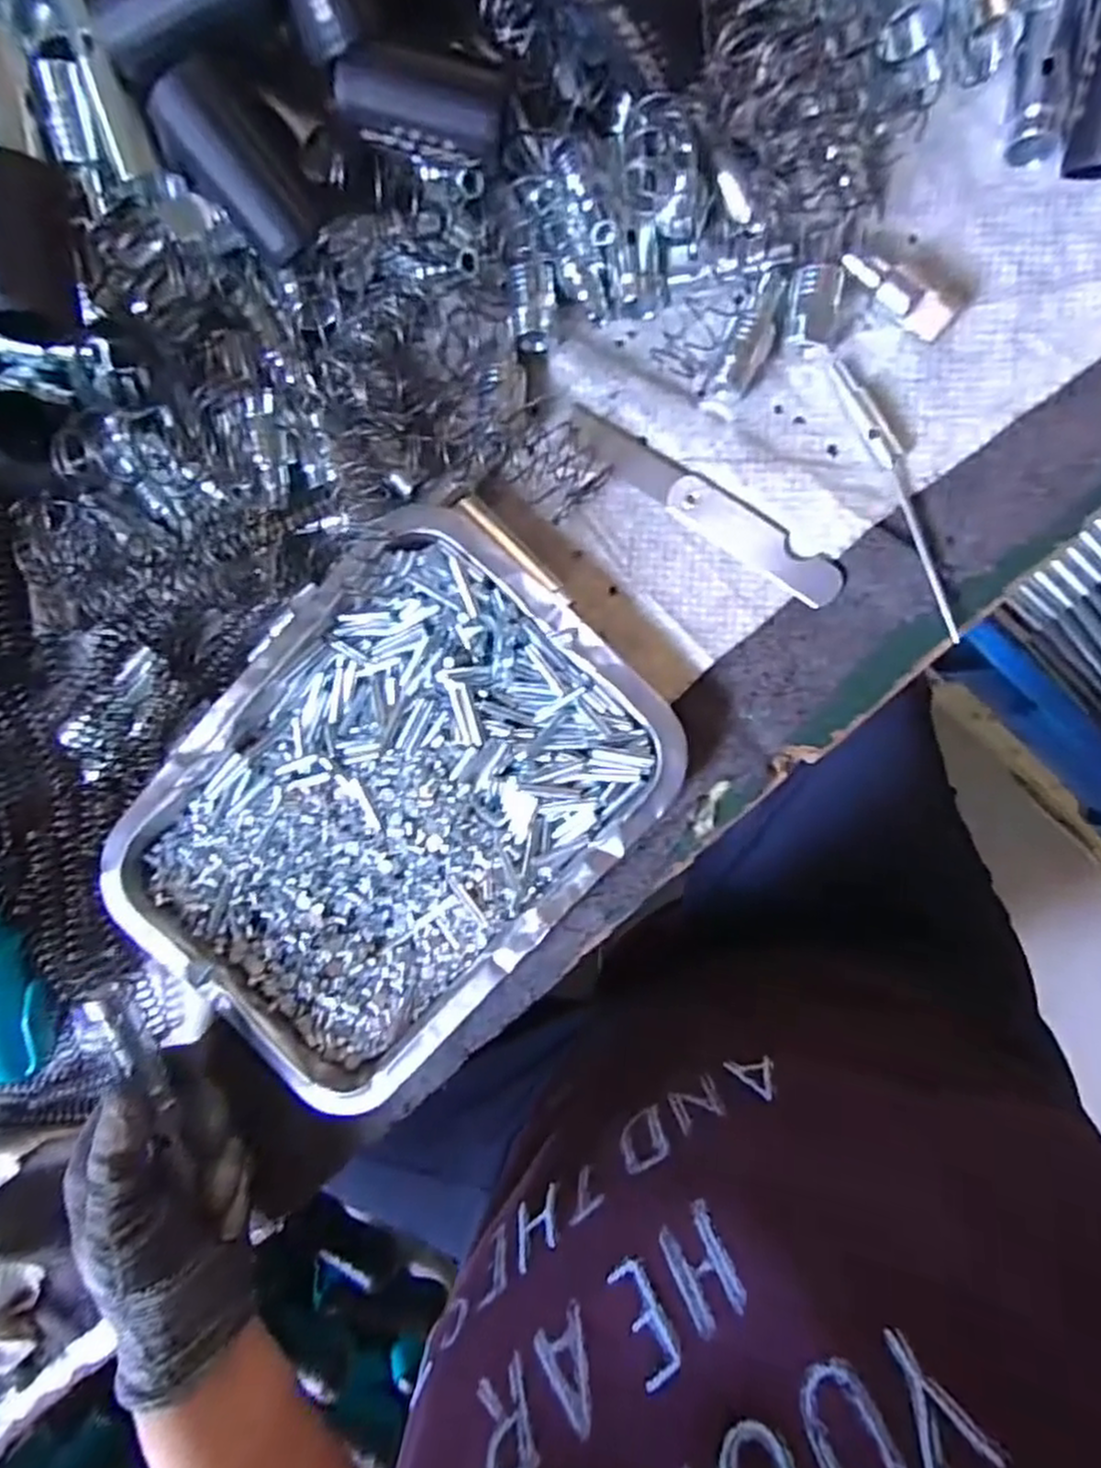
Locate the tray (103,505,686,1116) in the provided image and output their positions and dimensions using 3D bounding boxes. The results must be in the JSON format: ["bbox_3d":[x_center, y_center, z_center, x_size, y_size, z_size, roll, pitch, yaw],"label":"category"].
[{"bbox_3d":[-0.074,0.039,0.343,0.193,0.033,0.255,39,99,4],"label":"tray"}]

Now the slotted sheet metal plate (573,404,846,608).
[{"bbox_3d":[0.071,-0.105,0.338,0.144,0.009,0.021,33,102,1],"label":"slotted sheet metal plate"}]

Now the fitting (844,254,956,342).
[{"bbox_3d":[0.144,-0.184,0.305,0.049,0.011,0.014,38,98,4],"label":"fitting"}]

